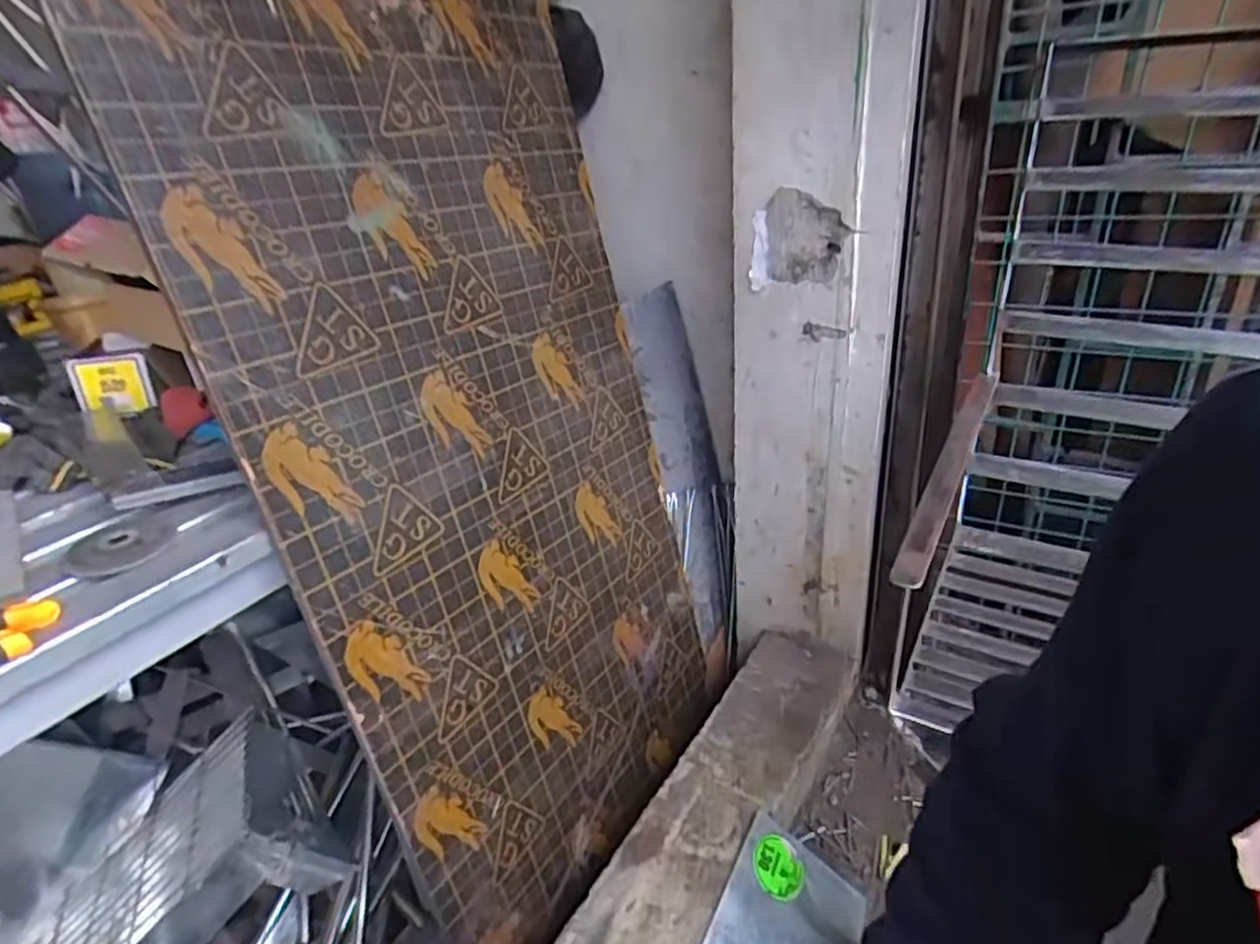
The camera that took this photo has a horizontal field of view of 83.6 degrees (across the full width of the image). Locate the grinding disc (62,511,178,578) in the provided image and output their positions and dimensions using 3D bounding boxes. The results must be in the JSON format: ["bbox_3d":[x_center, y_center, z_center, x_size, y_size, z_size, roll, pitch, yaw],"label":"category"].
[{"bbox_3d":[-0.430,0.060,0.593,0.076,0.010,0.082,-6,38,-17],"label":"grinding disc"}]

